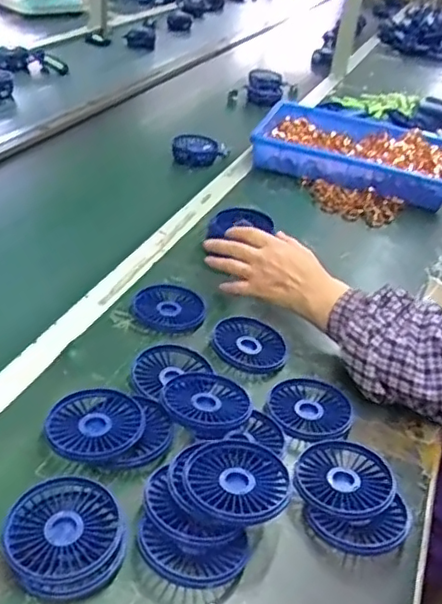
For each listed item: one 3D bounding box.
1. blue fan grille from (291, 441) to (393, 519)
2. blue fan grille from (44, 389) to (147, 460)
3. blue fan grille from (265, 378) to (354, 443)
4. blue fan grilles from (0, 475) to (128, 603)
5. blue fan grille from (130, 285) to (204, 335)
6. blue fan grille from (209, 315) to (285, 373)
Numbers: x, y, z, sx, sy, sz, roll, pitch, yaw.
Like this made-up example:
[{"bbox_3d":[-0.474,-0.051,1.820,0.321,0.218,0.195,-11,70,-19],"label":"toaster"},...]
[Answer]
[{"bbox_3d":[0.109,0.161,0.569,0.087,0.018,0.085,5,34,-3],"label":"blue fan grille"},{"bbox_3d":[-0.114,0.113,0.578,0.086,0.015,0.078,-12,38,-26],"label":"blue fan grille"},{"bbox_3d":[0.088,0.107,0.645,0.085,0.011,0.081,5,34,-3],"label":"blue fan grille"},{"bbox_3d":[-0.121,0.181,0.490,0.086,0.022,0.092,-17,41,-31],"label":"blue fan grilles"},{"bbox_3d":[-0.064,0.008,0.767,0.088,0.013,0.088,5,34,-3],"label":"blue fan grille"},{"bbox_3d":[0.033,0.048,0.718,0.083,0.022,0.083,5,34,-3],"label":"blue fan grille"}]

